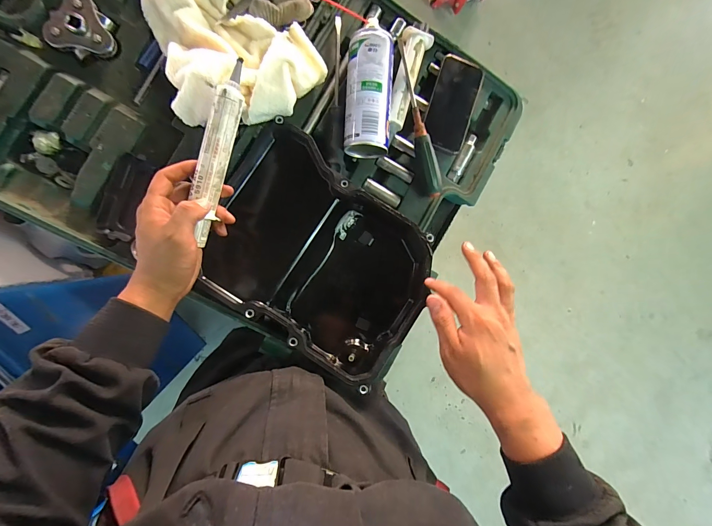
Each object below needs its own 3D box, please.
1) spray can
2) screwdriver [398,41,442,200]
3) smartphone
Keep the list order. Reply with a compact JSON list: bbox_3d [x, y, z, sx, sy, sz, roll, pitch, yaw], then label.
[{"bbox_3d":[0.019,-0.250,0.466,0.063,0.057,0.182,3,91,-9],"label":"spray can"},{"bbox_3d":[0.098,-0.217,0.490,0.028,0.028,0.230,-13,94,-9],"label":"screwdriver"},{"bbox_3d":[0.154,-0.252,0.509,0.070,0.011,0.149,15,89,-6],"label":"smartphone"}]

